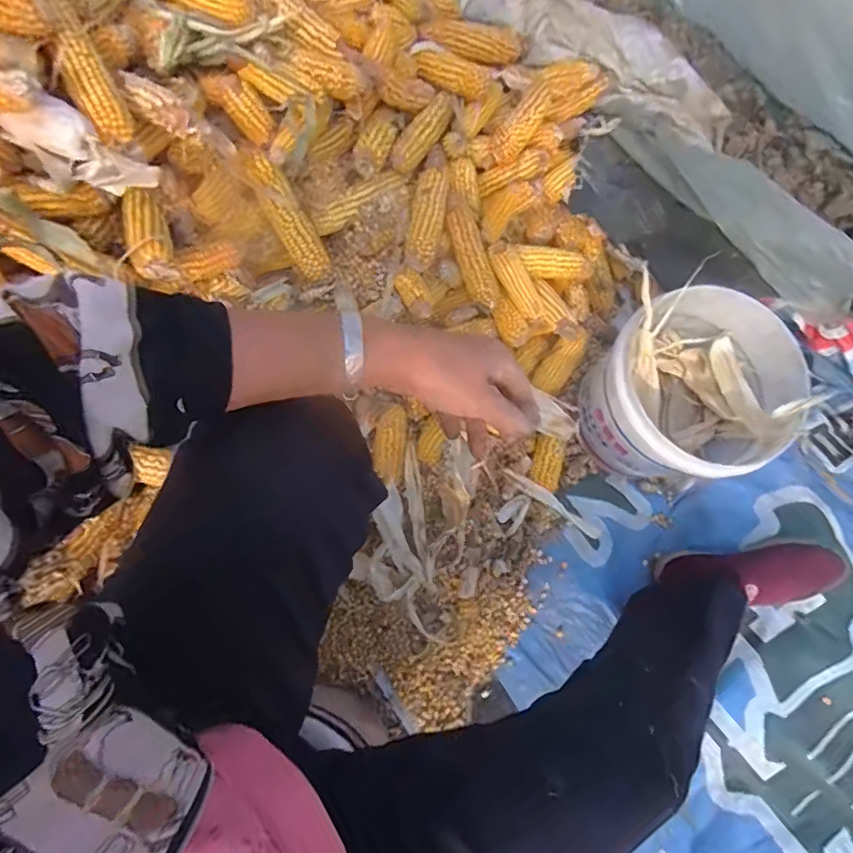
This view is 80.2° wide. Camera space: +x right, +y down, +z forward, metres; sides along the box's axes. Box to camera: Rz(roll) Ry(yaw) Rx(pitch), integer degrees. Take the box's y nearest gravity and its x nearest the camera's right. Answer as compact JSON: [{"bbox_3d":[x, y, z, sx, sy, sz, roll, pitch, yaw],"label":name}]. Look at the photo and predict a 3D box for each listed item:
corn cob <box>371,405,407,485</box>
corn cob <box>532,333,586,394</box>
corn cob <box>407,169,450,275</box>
[{"bbox_3d":[-0.061,0.028,0.826,0.055,0.048,0.140,6,74,2],"label":"corn cob"},{"bbox_3d":[0.237,-0.113,0.890,0.057,0.041,0.121,35,77,10],"label":"corn cob"},{"bbox_3d":[0.001,-0.324,0.789,0.051,0.040,0.163,11,87,3],"label":"corn cob"}]

